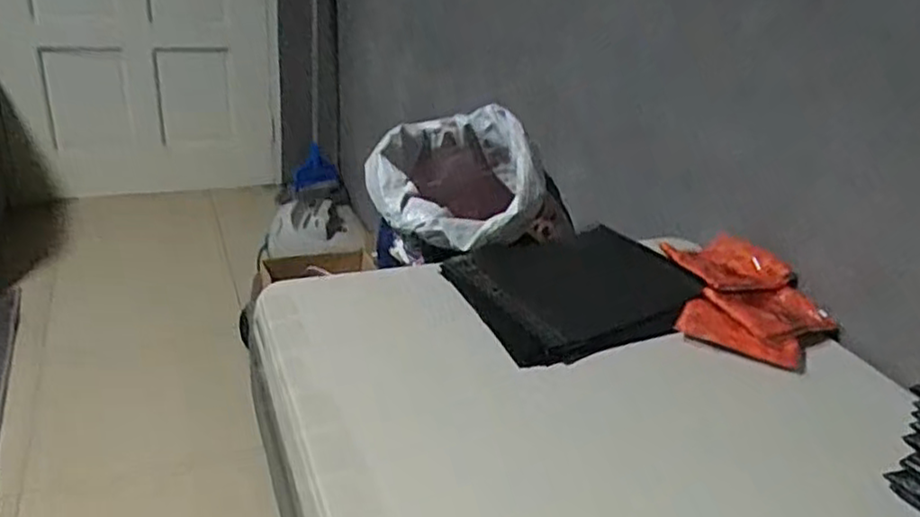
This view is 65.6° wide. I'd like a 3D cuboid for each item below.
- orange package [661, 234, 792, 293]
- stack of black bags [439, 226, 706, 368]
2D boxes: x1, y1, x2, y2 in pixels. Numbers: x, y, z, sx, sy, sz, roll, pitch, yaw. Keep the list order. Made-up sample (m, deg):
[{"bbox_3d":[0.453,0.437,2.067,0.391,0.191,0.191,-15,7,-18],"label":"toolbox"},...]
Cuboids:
[{"bbox_3d":[0.328,0.002,0.883,0.115,0.027,0.127,-7,29,-22],"label":"orange package"},{"bbox_3d":[0.131,0.031,0.841,0.264,0.046,0.222,-9,30,-26],"label":"stack of black bags"}]

